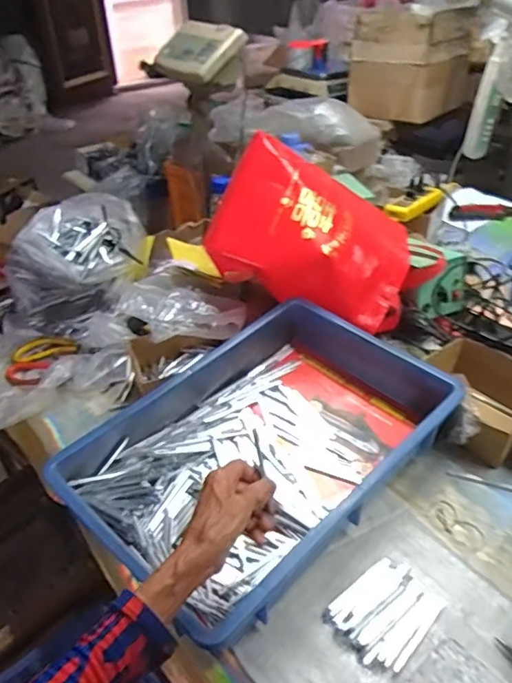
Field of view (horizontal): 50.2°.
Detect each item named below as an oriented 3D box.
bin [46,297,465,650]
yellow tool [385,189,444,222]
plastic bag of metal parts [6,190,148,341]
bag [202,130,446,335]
[{"bbox_3d":[0.013,0.124,0.668,0.431,0.086,0.292,-32,47,-33],"label":"bin"},{"bbox_3d":[0.354,-0.300,1.176,0.207,0.033,0.038,-28,44,-31],"label":"yellow tool"},{"bbox_3d":[-0.302,-0.133,0.960,0.169,0.180,0.206,25,44,31],"label":"plastic bag of metal parts"},{"bbox_3d":[0.098,-0.150,0.875,0.342,0.174,0.236,32,55,-8],"label":"bag"}]

